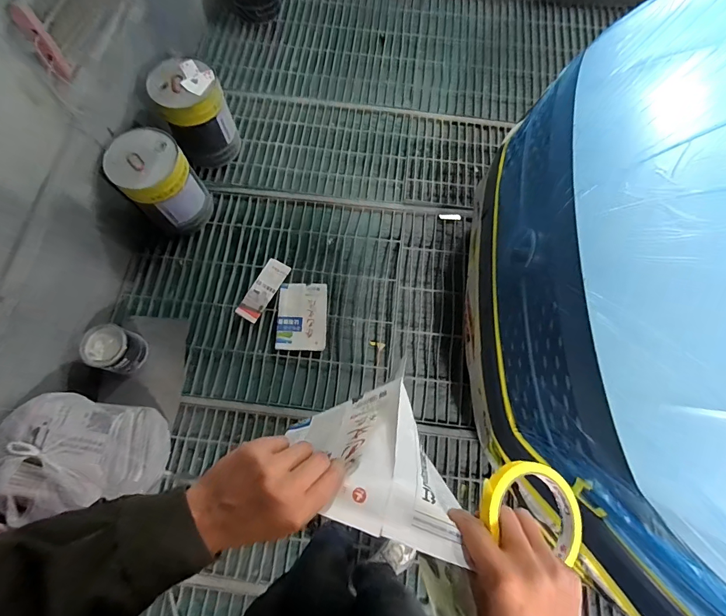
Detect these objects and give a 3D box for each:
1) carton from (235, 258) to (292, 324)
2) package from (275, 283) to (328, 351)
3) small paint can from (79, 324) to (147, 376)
[{"bbox_3d":[-0.431,-0.077,1.599,0.115,0.018,0.282,29,80,13],"label":"carton"},{"bbox_3d":[-0.254,0.036,1.559,0.203,0.026,0.287,1,71,0],"label":"package"},{"bbox_3d":[-0.942,0.154,1.400,0.167,0.149,0.155,0,71,0],"label":"small paint can"}]

